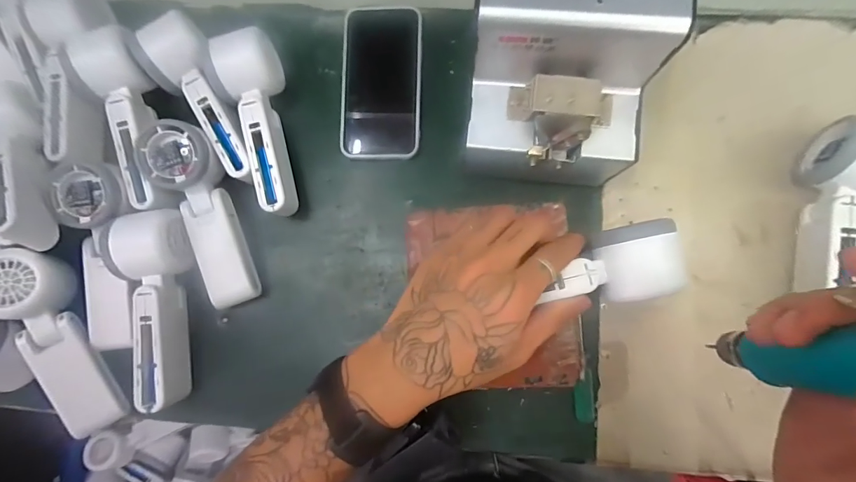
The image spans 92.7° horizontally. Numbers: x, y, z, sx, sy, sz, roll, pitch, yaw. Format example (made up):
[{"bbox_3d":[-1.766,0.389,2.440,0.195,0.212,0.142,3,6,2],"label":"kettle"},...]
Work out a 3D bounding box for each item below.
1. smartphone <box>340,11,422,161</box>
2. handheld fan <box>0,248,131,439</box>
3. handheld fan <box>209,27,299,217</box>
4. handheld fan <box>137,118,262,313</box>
[{"bbox_3d":[-0.045,-0.149,0.388,0.075,0.017,0.143,1,84,5],"label":"smartphone"},{"bbox_3d":[-0.319,0.085,0.348,0.048,0.045,0.169,-22,99,2],"label":"handheld fan"},{"bbox_3d":[-0.157,-0.103,0.371,0.052,0.055,0.161,-8,83,4],"label":"handheld fan"},{"bbox_3d":[-0.199,-0.023,0.366,0.057,0.042,0.166,-18,99,3],"label":"handheld fan"}]

